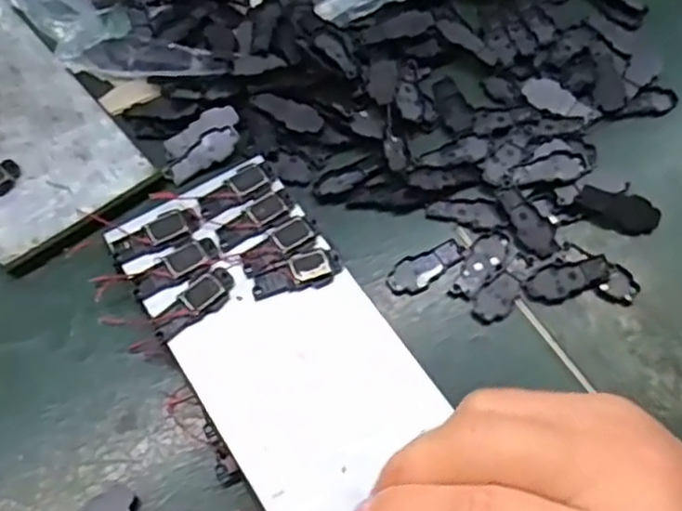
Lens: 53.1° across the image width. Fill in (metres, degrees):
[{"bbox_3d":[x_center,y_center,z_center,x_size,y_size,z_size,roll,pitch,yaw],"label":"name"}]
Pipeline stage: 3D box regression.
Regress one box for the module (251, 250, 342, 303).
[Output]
[{"bbox_3d":[-0.019,0.007,0.288,0.038,0.006,0.016,-14,64,-9],"label":"module"}]

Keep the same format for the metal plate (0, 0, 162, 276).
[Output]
[{"bbox_3d":[-0.178,-0.081,0.344,0.080,0.006,0.195,-38,69,-19],"label":"metal plate"}]

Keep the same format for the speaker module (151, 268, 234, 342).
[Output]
[{"bbox_3d":[-0.060,0.019,0.279,0.038,0.004,0.014,-35,69,-18],"label":"speaker module"}]

